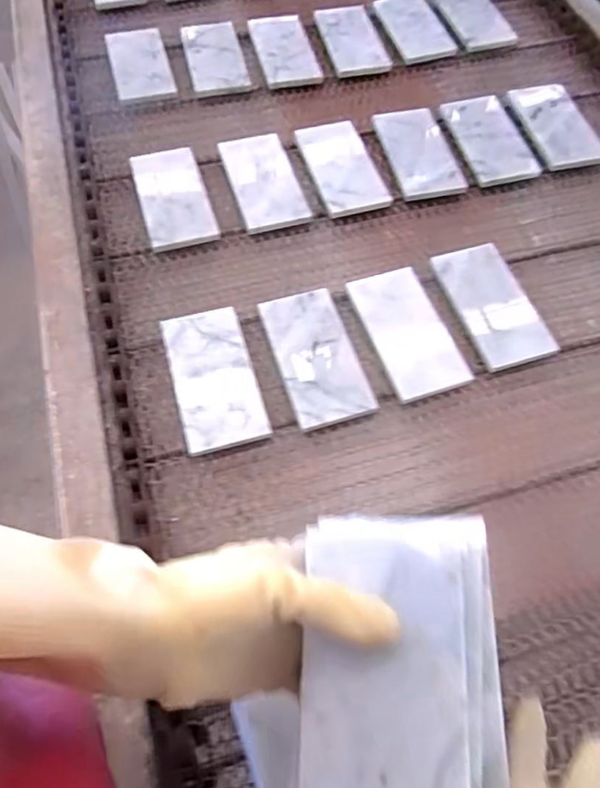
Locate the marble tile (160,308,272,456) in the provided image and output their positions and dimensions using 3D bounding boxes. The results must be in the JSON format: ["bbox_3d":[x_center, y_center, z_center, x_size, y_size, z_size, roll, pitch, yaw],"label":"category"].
[{"bbox_3d":[-0.088,-0.019,0.575,0.080,0.008,0.157,-12,62,-12],"label":"marble tile"}]

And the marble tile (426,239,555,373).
[{"bbox_3d":[0.212,-0.101,0.633,0.077,0.011,0.154,-22,66,1],"label":"marble tile"}]

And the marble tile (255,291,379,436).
[{"bbox_3d":[0.017,-0.039,0.596,0.080,0.015,0.156,-15,62,-9],"label":"marble tile"}]

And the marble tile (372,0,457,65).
[{"bbox_3d":[0.177,-0.584,0.907,0.094,0.016,0.167,-11,61,-7],"label":"marble tile"}]

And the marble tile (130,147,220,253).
[{"bbox_3d":[-0.157,-0.246,0.700,0.080,0.016,0.160,-17,59,-5],"label":"marble tile"}]

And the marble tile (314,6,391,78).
[{"bbox_3d":[0.077,-0.547,0.878,0.086,0.016,0.178,-8,58,-6],"label":"marble tile"}]

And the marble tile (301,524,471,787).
[{"bbox_3d":[0.040,0.143,0.272,0.076,0.011,0.155,-2,73,16],"label":"marble tile"}]

